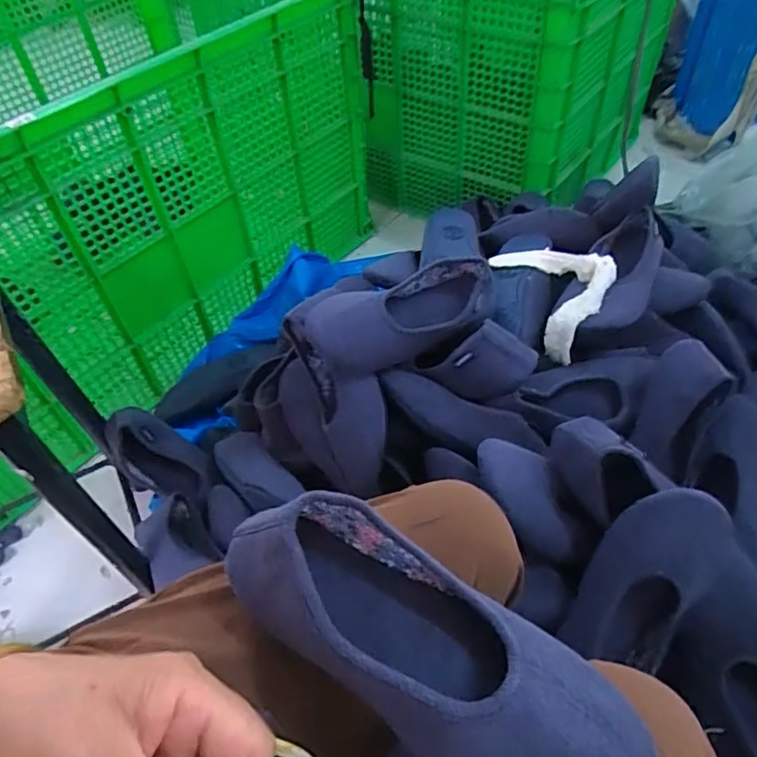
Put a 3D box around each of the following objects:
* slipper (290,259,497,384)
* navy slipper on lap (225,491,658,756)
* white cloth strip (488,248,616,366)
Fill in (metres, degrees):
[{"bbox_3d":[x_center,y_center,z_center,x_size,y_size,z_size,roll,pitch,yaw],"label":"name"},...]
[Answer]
[{"bbox_3d":[0.029,-0.074,0.689,0.239,0.083,0.102,-23,52,-14],"label":"slipper"},{"bbox_3d":[0.026,0.143,0.309,0.243,0.074,0.086,25,57,23],"label":"navy slipper on lap"},{"bbox_3d":[0.235,-0.124,0.770,0.098,0.099,0.179,-20,52,-12],"label":"white cloth strip"}]

